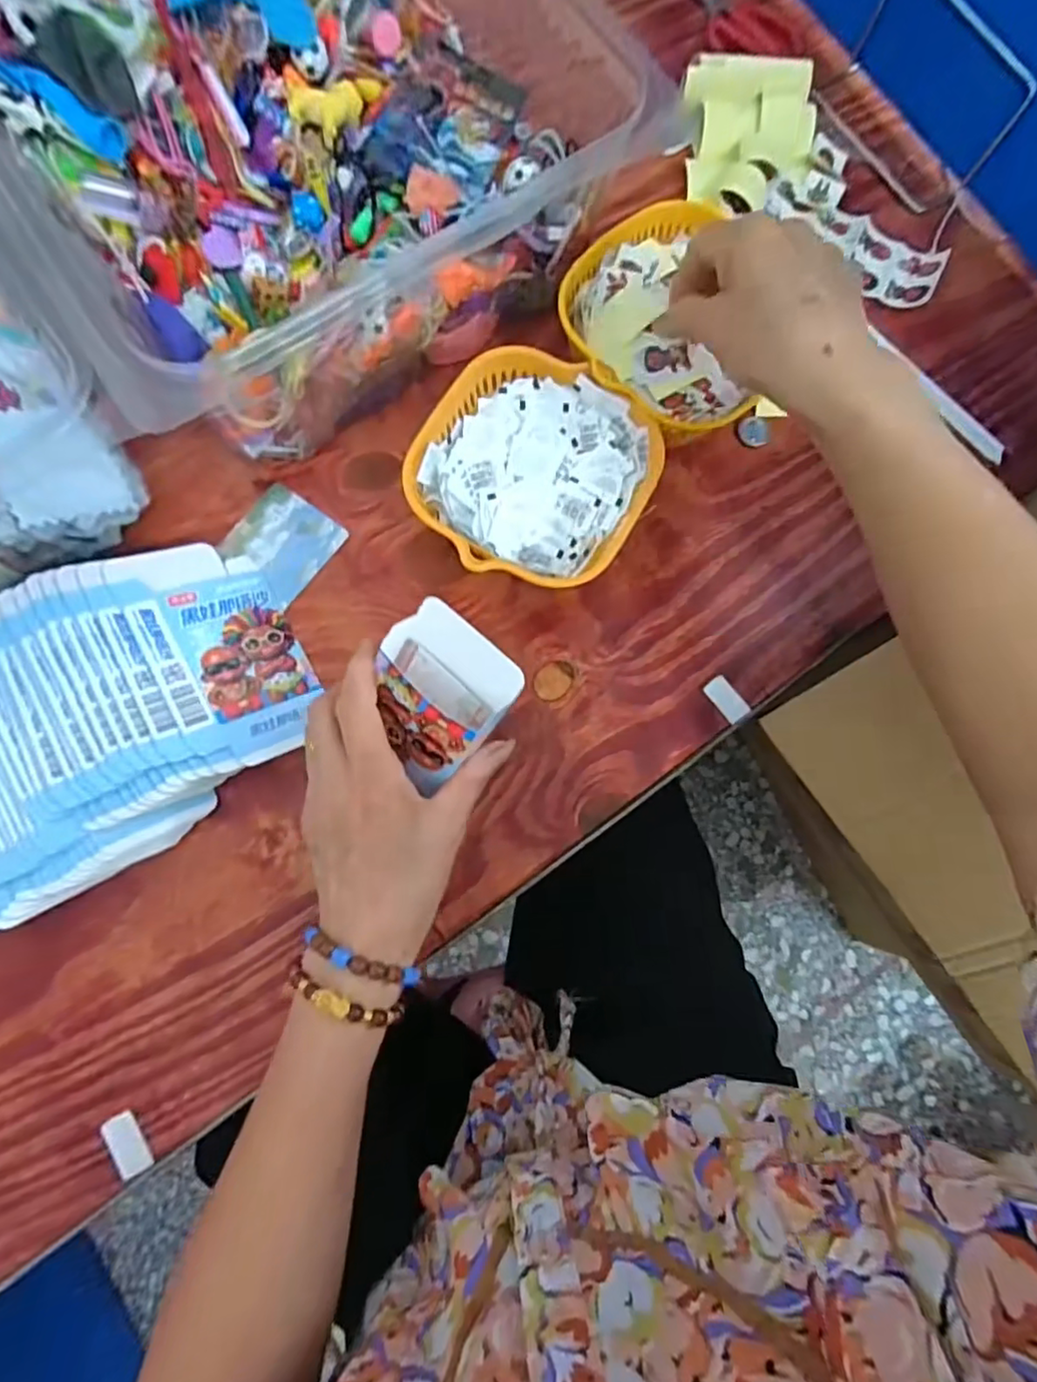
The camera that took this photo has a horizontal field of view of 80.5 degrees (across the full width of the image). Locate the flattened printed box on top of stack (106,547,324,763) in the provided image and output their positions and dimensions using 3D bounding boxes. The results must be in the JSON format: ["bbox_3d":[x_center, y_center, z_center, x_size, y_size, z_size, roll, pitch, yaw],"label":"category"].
[{"bbox_3d":[-0.179,-0.026,0.377,0.083,0.005,0.143,-24,81,-34],"label":"flattened printed box on top of stack"}]

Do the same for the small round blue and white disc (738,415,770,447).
[{"bbox_3d":[0.173,-0.190,0.450,0.023,0.008,0.018,32,79,3],"label":"small round blue and white disc"}]

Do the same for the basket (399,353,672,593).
[{"bbox_3d":[0.007,-0.128,0.395,0.139,0.064,0.142,25,79,1],"label":"basket"}]

